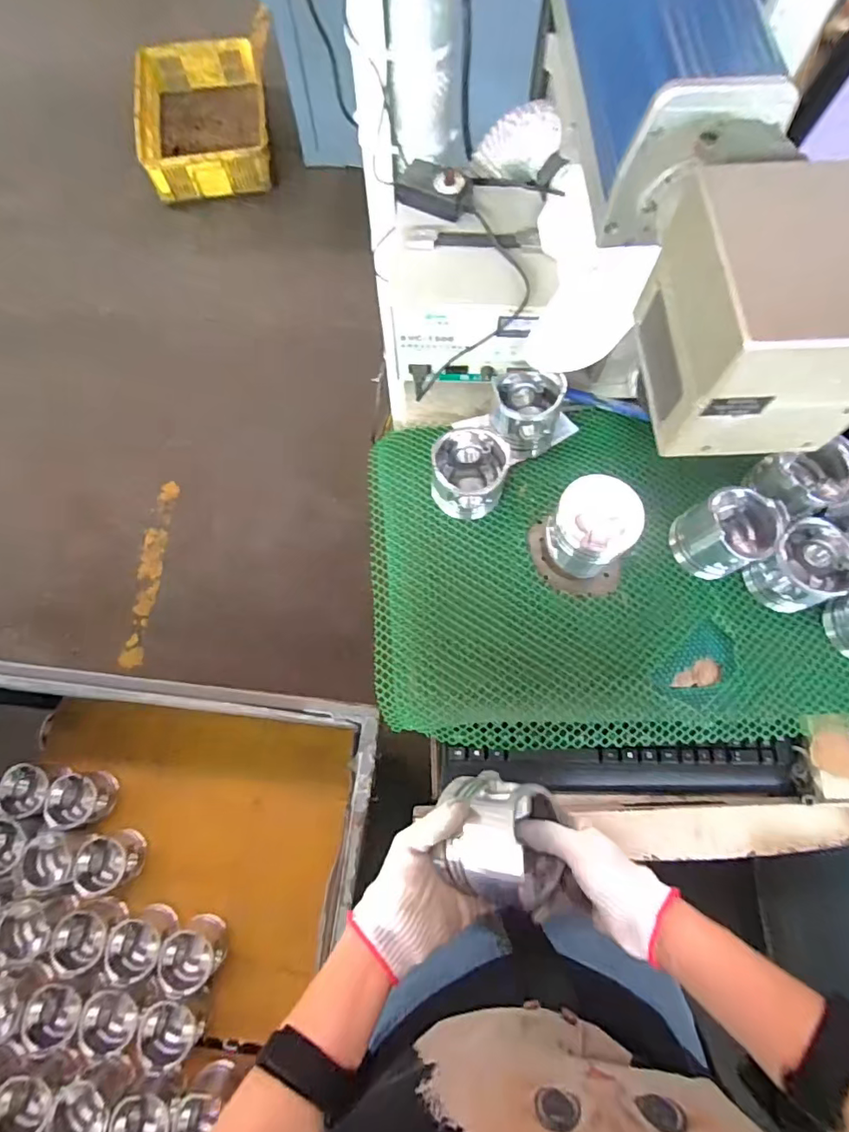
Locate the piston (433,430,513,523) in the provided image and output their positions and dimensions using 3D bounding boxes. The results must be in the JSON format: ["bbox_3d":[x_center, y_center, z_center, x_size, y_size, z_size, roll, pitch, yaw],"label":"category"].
[{"bbox_3d":[0.055,-0.112,0.640,0.090,0.077,0.090,0,71,-1],"label":"piston"}]

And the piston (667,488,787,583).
[{"bbox_3d":[0.359,-0.040,0.616,0.089,0.073,0.086,0,71,-1],"label":"piston"}]

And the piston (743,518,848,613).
[{"bbox_3d":[0.448,0.000,0.608,0.086,0.069,0.093,-23,73,-8],"label":"piston"}]

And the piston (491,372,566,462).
[{"bbox_3d":[0.134,-0.204,0.683,0.092,0.078,0.097,7,71,1],"label":"piston"}]

